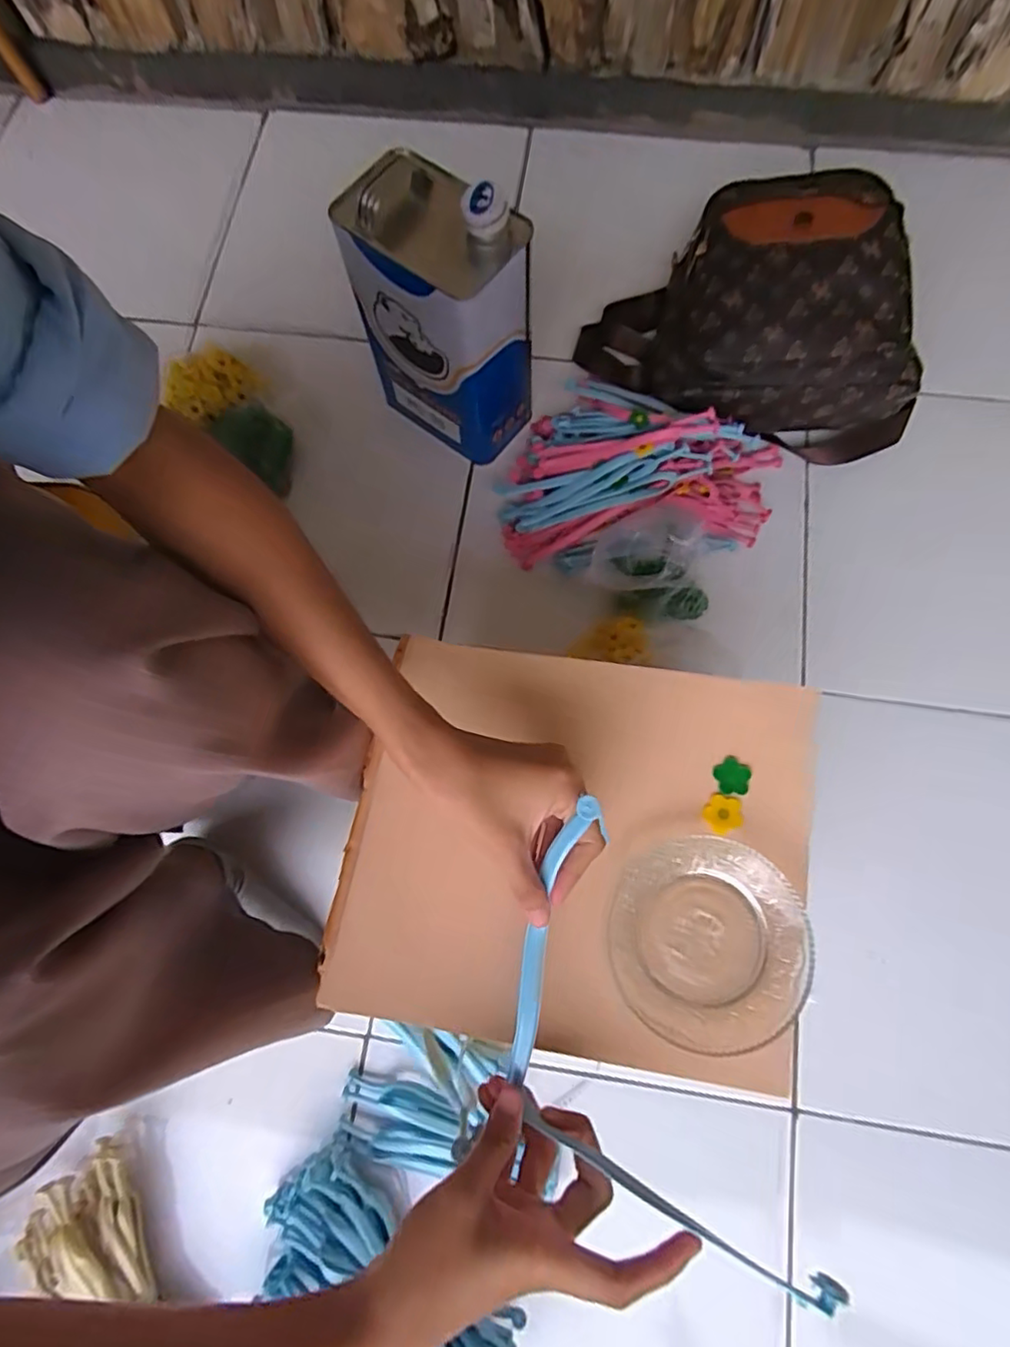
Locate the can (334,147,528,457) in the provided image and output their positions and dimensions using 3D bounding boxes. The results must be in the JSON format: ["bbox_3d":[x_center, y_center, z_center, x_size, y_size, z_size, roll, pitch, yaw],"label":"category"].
[{"bbox_3d":[-0.063,-0.365,0.626,0.169,0.253,0.101,35,78,10],"label":"can"}]

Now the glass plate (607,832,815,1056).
[{"bbox_3d":[0.120,0.160,0.364,0.113,0.018,0.110,0,75,1],"label":"glass plate"}]

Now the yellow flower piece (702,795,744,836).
[{"bbox_3d":[0.141,0.090,0.391,0.024,0.004,0.023,0,75,1],"label":"yellow flower piece"}]

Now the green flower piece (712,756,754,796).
[{"bbox_3d":[0.148,0.067,0.392,0.023,0.004,0.023,0,75,1],"label":"green flower piece"}]

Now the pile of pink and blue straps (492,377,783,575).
[{"bbox_3d":[0.156,-0.228,0.668,0.307,0.101,0.205,5,75,3],"label":"pile of pink and blue straps"}]

